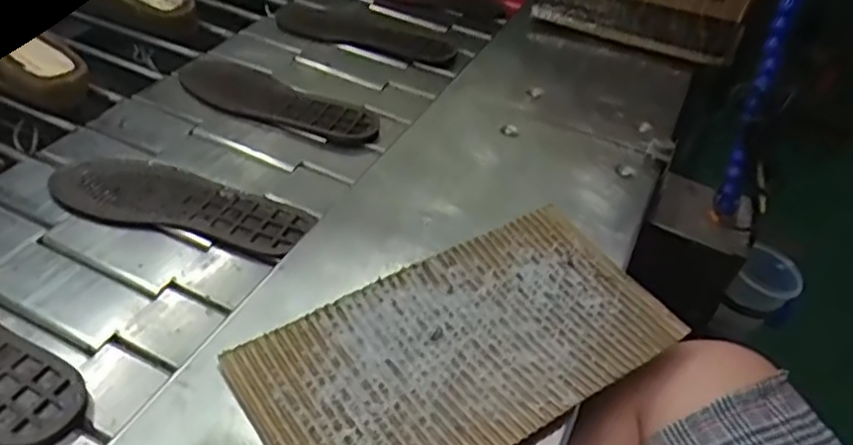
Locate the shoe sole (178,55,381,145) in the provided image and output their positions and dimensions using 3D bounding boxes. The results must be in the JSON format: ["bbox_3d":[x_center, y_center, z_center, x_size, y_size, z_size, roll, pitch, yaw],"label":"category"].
[{"bbox_3d":[-0.174,-0.138,0.753,0.255,0.019,0.091,25,45,19],"label":"shoe sole"}]

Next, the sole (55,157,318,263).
[{"bbox_3d":[-0.224,-0.017,0.613,0.236,0.012,0.079,16,43,9],"label":"sole"}]

